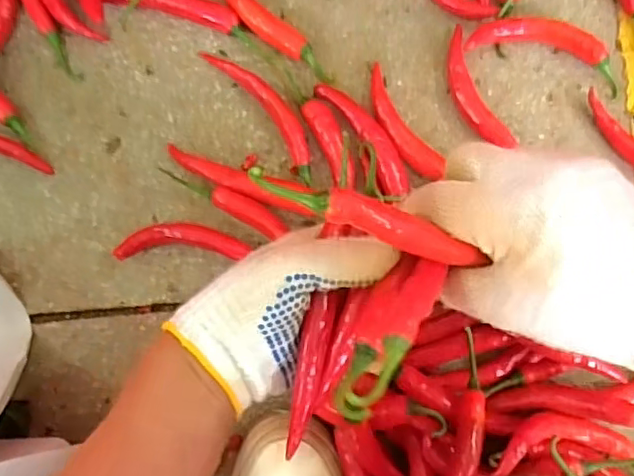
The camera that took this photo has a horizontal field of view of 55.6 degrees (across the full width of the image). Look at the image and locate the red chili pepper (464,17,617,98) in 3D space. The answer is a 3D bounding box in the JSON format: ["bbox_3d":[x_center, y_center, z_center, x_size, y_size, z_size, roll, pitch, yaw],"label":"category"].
[{"bbox_3d":[0.192,-0.158,0.501,0.130,0.026,0.039,16,88,4],"label":"red chili pepper"}]

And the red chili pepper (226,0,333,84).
[{"bbox_3d":[-0.050,-0.197,0.527,0.032,0.017,0.167,-39,85,1],"label":"red chili pepper"}]

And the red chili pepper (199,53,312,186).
[{"bbox_3d":[-0.045,-0.112,0.512,0.028,0.023,0.146,-38,85,1],"label":"red chili pepper"}]

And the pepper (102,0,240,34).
[{"bbox_3d":[-0.129,-0.205,0.528,0.124,0.016,0.024,16,88,4],"label":"pepper"}]

